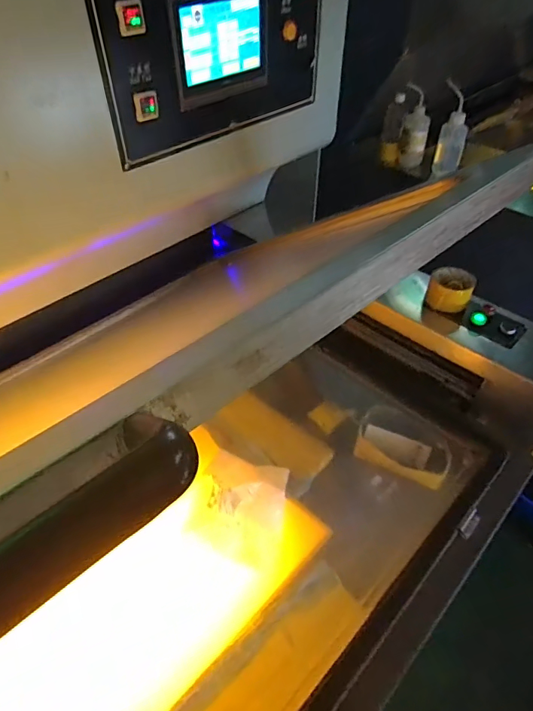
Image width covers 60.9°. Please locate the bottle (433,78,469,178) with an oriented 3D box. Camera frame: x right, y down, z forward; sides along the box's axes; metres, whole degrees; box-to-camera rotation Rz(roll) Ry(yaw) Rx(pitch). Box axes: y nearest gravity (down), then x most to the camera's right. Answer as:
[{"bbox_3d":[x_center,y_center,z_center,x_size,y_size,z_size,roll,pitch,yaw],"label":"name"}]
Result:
[{"bbox_3d":[0.510,-0.606,1.235,0.076,0.234,0.064,13,47,12],"label":"bottle"}]

